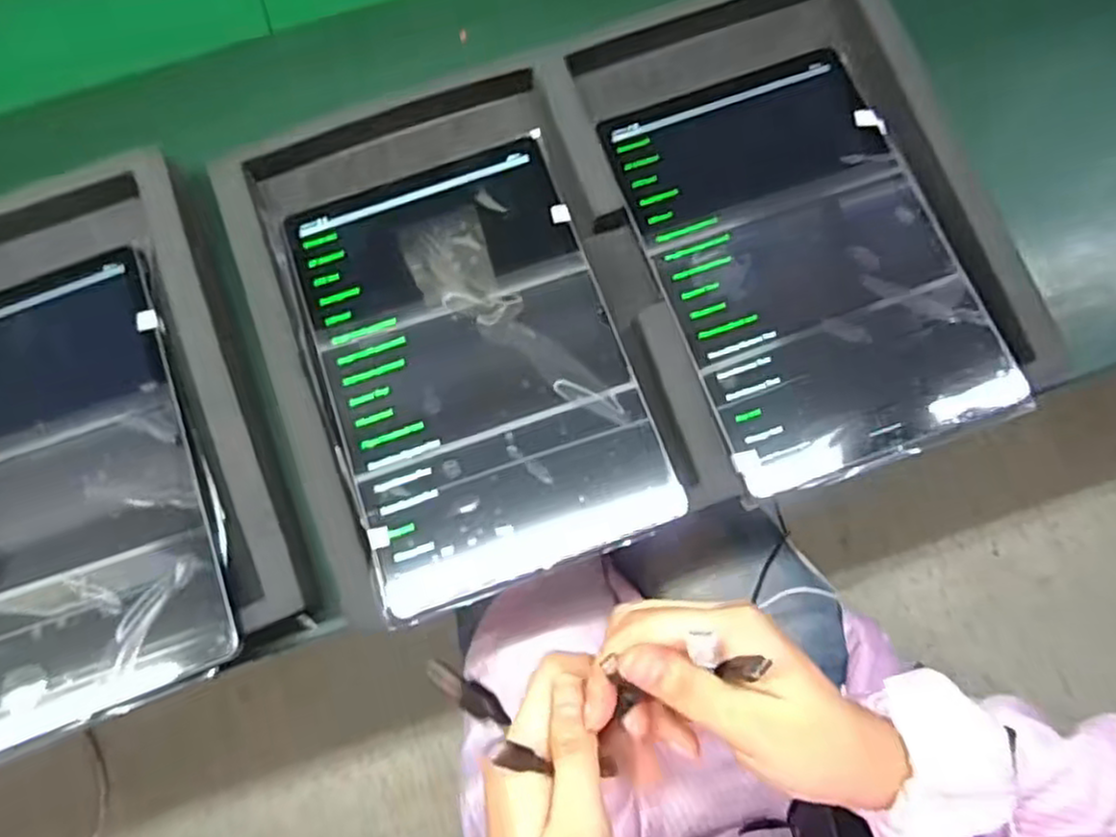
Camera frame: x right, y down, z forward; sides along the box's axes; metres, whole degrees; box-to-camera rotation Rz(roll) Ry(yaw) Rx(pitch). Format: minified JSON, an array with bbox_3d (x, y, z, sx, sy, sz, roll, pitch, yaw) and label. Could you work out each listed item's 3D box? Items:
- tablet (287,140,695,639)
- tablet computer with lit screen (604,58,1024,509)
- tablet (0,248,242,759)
[{"bbox_3d":[-0.050,-0.034,0.433,0.167,0.008,0.255,-18,74,-5],"label":"tablet"},{"bbox_3d":[0.144,-0.098,0.444,0.167,0.009,0.258,-18,74,-5],"label":"tablet computer with lit screen"},{"bbox_3d":[-0.289,0.039,0.418,0.170,0.013,0.258,-21,78,-4],"label":"tablet"}]

